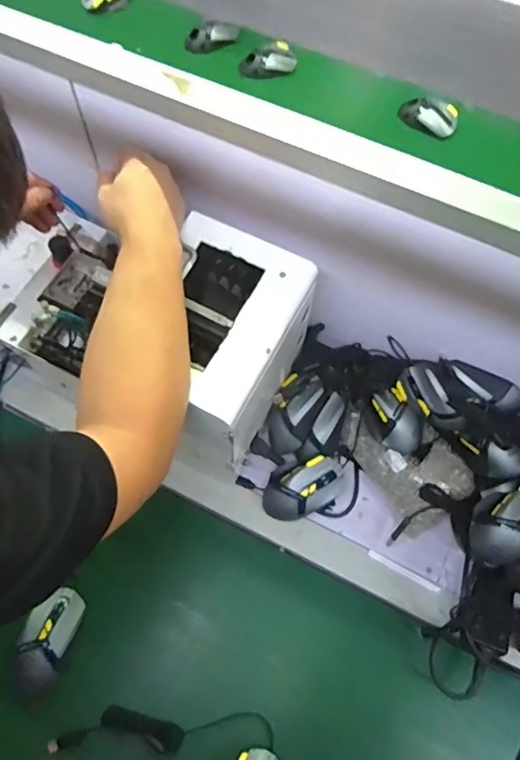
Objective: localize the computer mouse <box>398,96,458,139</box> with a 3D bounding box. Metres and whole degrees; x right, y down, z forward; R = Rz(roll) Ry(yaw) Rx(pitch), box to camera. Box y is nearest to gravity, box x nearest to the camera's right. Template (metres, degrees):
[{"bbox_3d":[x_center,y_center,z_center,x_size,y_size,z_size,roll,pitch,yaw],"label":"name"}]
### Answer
[{"bbox_3d":[0.336,-0.528,1.064,0.116,0.034,0.059,24,69,7],"label":"computer mouse"}]

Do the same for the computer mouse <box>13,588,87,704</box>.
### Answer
[{"bbox_3d":[-0.274,0.335,0.686,0.059,0.033,0.129,20,68,6],"label":"computer mouse"}]

